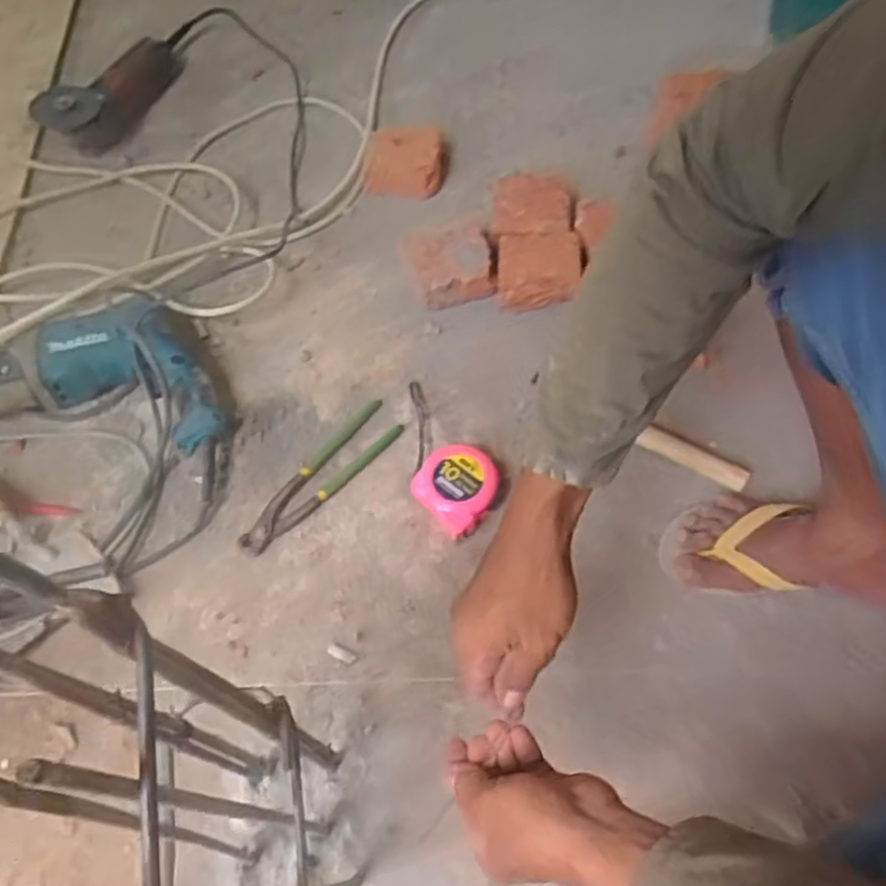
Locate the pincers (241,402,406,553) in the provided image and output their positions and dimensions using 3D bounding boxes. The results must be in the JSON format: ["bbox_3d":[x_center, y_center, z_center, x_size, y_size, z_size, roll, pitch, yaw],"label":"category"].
[{"bbox_3d":[-0.137,0.035,0.842,0.056,0.013,0.225,39,65,18],"label":"pincers"}]

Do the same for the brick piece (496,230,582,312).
[{"bbox_3d":[0.120,-0.215,0.969,0.104,0.051,0.096,1,60,-2],"label":"brick piece"}]

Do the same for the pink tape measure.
[{"bbox_3d":[0.019,0.047,0.821,0.080,0.043,0.085,-37,68,-21],"label":"pink tape measure"}]

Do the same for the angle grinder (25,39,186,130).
[{"bbox_3d":[-0.476,-0.517,1.117,0.070,0.089,0.284,24,61,11],"label":"angle grinder"}]

